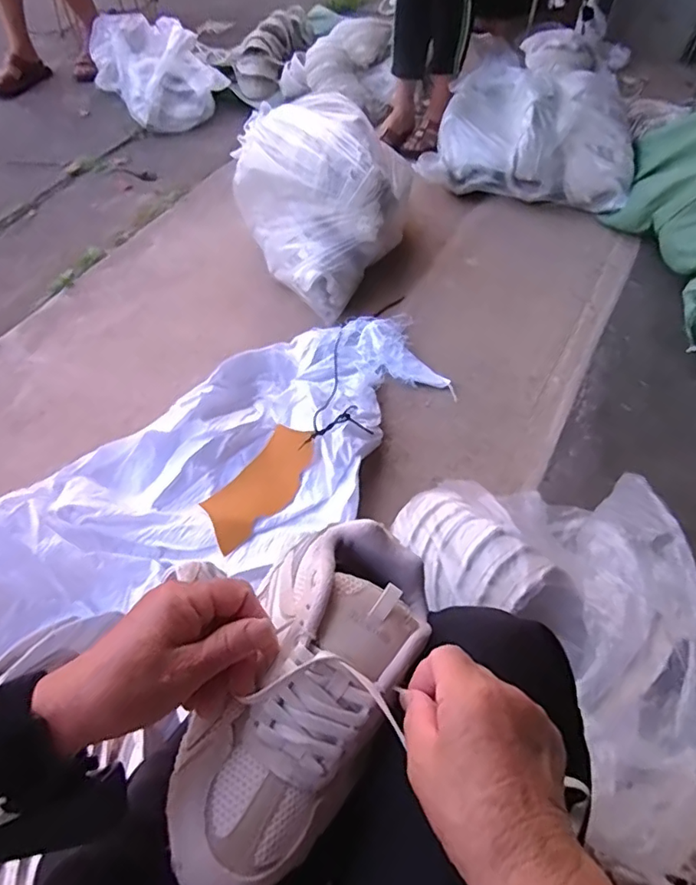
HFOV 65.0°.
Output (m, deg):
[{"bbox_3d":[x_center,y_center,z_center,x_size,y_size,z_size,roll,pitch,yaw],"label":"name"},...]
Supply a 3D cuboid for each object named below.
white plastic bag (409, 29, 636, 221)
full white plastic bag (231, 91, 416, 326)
[{"bbox_3d":[0.507,-0.872,1.455,0.530,0.251,0.476,18,58,13],"label":"white plastic bag"},{"bbox_3d":[-0.068,-0.590,1.260,0.373,0.243,0.482,-36,62,-21],"label":"full white plastic bag"}]

